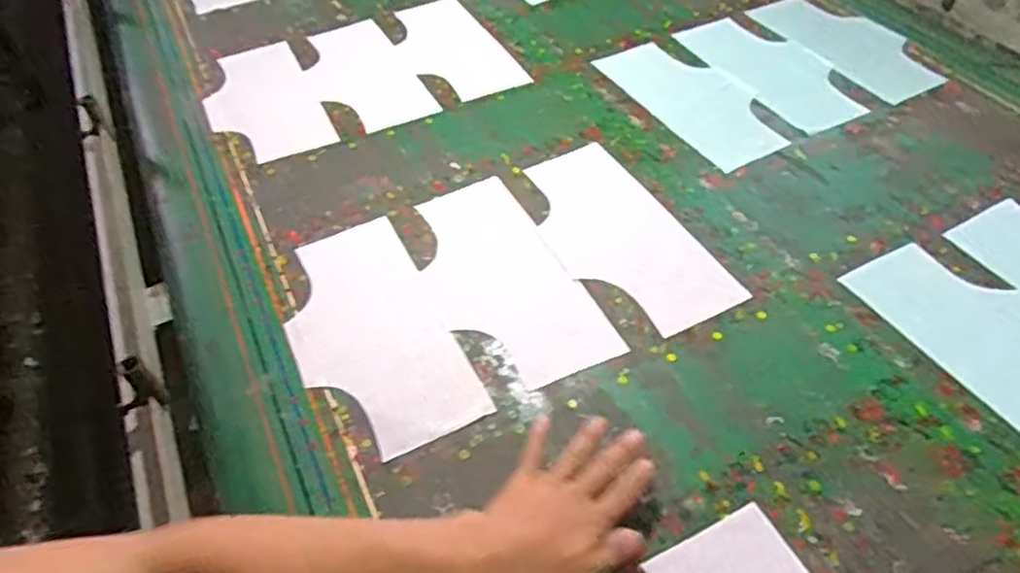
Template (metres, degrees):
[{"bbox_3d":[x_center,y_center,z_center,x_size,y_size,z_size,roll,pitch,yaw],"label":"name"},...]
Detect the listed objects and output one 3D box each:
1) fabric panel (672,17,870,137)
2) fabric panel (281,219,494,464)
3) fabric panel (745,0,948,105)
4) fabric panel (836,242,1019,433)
[{"bbox_3d":[0.387,-0.327,1.028,0.135,0.006,0.322,-19,45,-9],"label":"fabric panel"},{"bbox_3d":[-0.151,0.040,0.720,0.150,0.010,0.303,-22,46,-14],"label":"fabric panel"},{"bbox_3d":[0.525,-0.383,1.071,0.158,0.009,0.315,-19,46,-14],"label":"fabric panel"},{"bbox_3d":[0.493,0.063,0.669,0.148,0.006,0.303,-21,50,-18],"label":"fabric panel"}]

